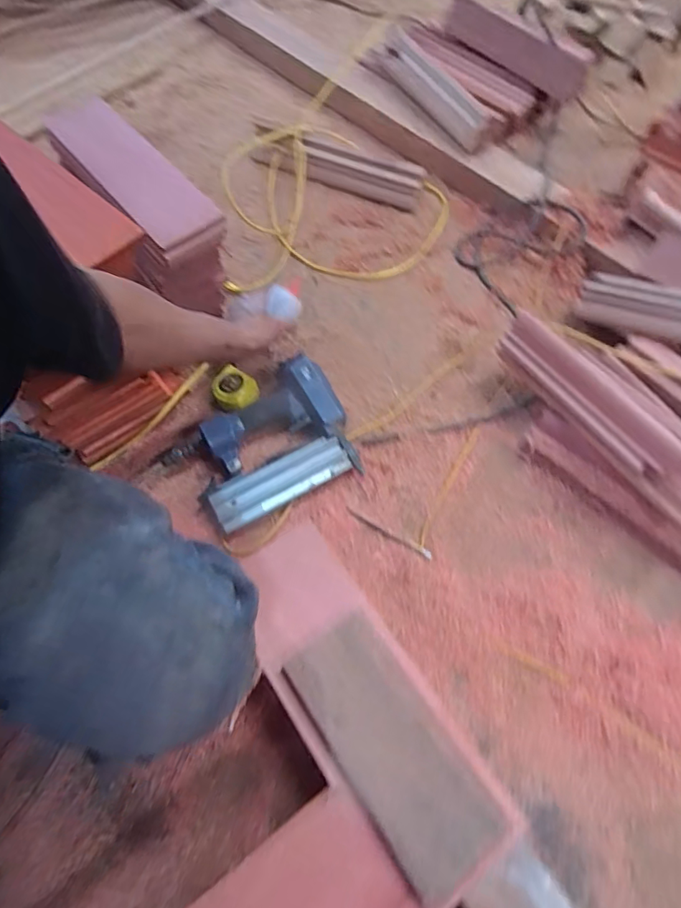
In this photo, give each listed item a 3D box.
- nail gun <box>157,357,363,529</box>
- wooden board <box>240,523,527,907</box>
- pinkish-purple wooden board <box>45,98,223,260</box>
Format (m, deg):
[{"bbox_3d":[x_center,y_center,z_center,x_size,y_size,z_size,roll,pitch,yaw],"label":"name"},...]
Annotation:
[{"bbox_3d":[-0.115,-0.016,0.730,0.259,0.057,0.197,-25,66,-15],"label":"nail gun"},{"bbox_3d":[0.011,0.241,0.503,0.123,0.032,0.358,-31,67,-17],"label":"wooden board"},{"bbox_3d":[-0.293,-0.388,0.693,0.098,0.035,0.330,-37,70,-20],"label":"pinkish-purple wooden board"}]

